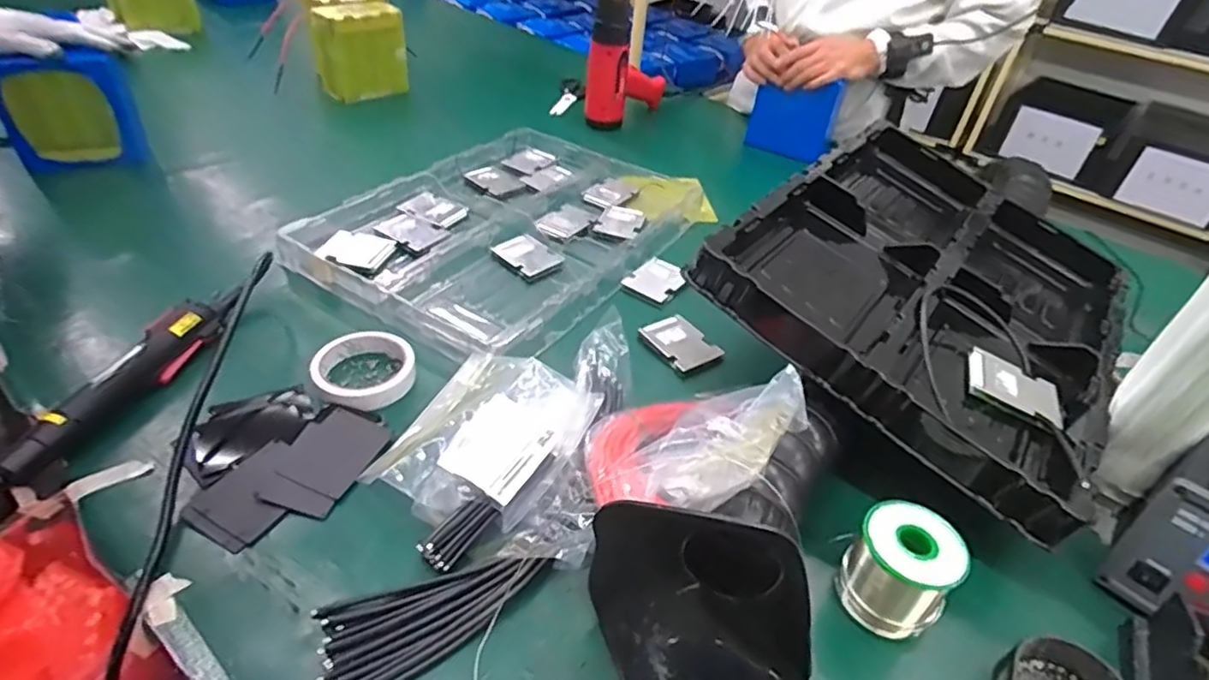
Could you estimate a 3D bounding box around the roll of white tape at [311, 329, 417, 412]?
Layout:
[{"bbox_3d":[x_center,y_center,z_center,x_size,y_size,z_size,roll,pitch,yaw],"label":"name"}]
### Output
[{"bbox_3d":[-0.231,0.027,0.604,0.091,0.023,0.091,4,40,-3],"label":"roll of white tape"}]

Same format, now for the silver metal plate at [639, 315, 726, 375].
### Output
[{"bbox_3d":[0.083,0.003,0.686,0.059,0.007,0.078,-20,47,-28],"label":"silver metal plate"}]

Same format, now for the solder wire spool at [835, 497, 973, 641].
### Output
[{"bbox_3d":[0.214,0.168,0.460,0.067,0.085,0.056,31,46,26],"label":"solder wire spool"}]

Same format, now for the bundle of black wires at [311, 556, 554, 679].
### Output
[{"bbox_3d":[-0.118,0.181,0.434,0.148,0.012,0.072,-21,47,-28],"label":"bundle of black wires"}]

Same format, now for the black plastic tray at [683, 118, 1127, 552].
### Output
[{"bbox_3d":[0.342,-0.061,0.657,0.340,0.077,0.478,40,49,15],"label":"black plastic tray"}]

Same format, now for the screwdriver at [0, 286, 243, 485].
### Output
[{"bbox_3d":[-0.425,0.038,0.552,0.036,0.033,0.257,14,41,9],"label":"screwdriver"}]

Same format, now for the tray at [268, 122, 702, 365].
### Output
[{"bbox_3d":[-0.112,-0.162,0.845,0.369,0.040,0.493,25,43,20],"label":"tray"}]

